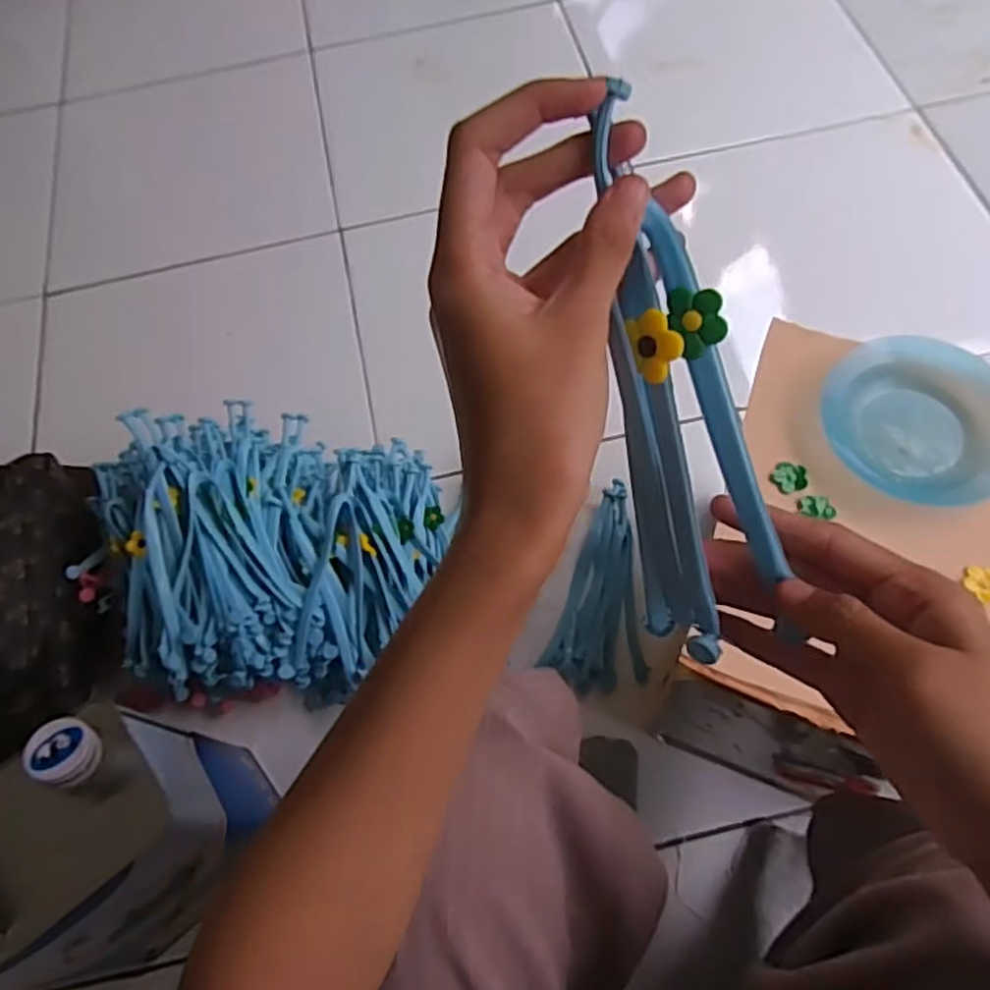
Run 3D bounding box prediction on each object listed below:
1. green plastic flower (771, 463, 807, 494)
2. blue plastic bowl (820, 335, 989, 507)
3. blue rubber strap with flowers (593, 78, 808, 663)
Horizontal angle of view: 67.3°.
[{"bbox_3d":[0.203,-0.013,0.513,0.021,0.008,0.023,-2,64,4],"label":"green plastic flower"},{"bbox_3d":[0.292,-0.053,0.507,0.126,0.026,0.110,39,73,21],"label":"blue plastic bowl"},{"bbox_3d":[0.067,-0.031,0.262,0.043,0.027,0.192,-13,109,-5],"label":"blue rubber strap with flowers"}]

